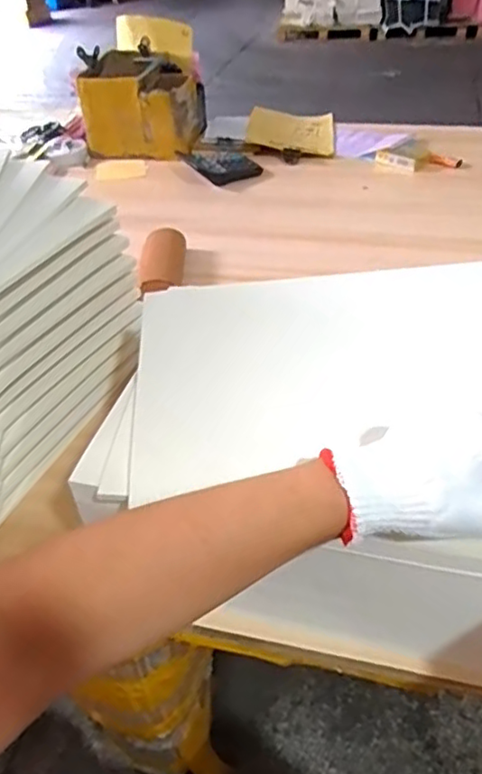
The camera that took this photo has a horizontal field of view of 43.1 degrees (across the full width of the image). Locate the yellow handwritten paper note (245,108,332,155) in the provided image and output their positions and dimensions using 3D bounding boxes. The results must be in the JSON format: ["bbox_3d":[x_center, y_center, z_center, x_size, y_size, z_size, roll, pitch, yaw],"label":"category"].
[{"bbox_3d":[0.110,-0.556,1.315,0.180,0.032,0.242,3,41,6],"label":"yellow handwritten paper note"}]

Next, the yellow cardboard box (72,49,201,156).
[{"bbox_3d":[-0.201,-0.603,1.300,0.226,0.145,0.239,2,41,5],"label":"yellow cardboard box"}]

